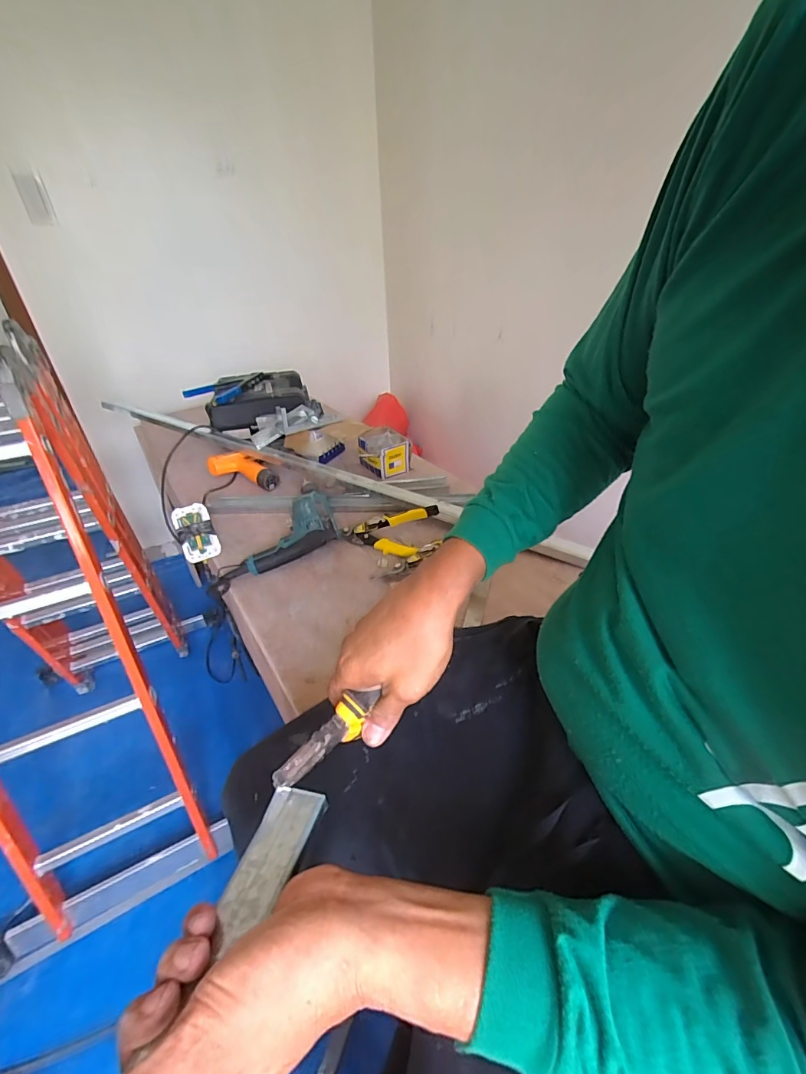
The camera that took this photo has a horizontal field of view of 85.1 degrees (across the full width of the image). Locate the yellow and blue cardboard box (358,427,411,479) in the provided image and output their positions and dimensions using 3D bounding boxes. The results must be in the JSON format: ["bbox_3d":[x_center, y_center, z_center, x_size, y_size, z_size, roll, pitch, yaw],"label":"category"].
[{"bbox_3d":[-0.056,-0.228,1.170,0.119,0.080,0.126,-23,39,-27],"label":"yellow and blue cardboard box"}]

